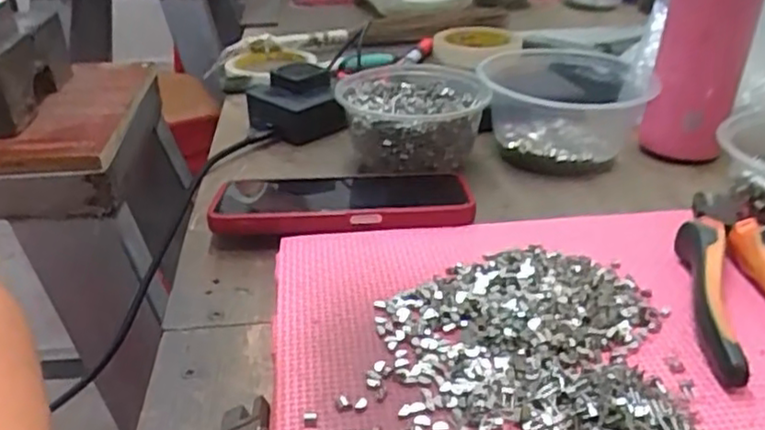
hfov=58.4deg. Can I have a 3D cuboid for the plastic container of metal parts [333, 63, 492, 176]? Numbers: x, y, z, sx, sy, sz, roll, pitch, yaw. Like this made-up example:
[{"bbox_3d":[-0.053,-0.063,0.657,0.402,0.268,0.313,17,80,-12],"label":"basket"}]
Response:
[{"bbox_3d":[0.023,-0.077,0.531,0.111,0.047,0.118,-4,30,-5],"label":"plastic container of metal parts"}]

